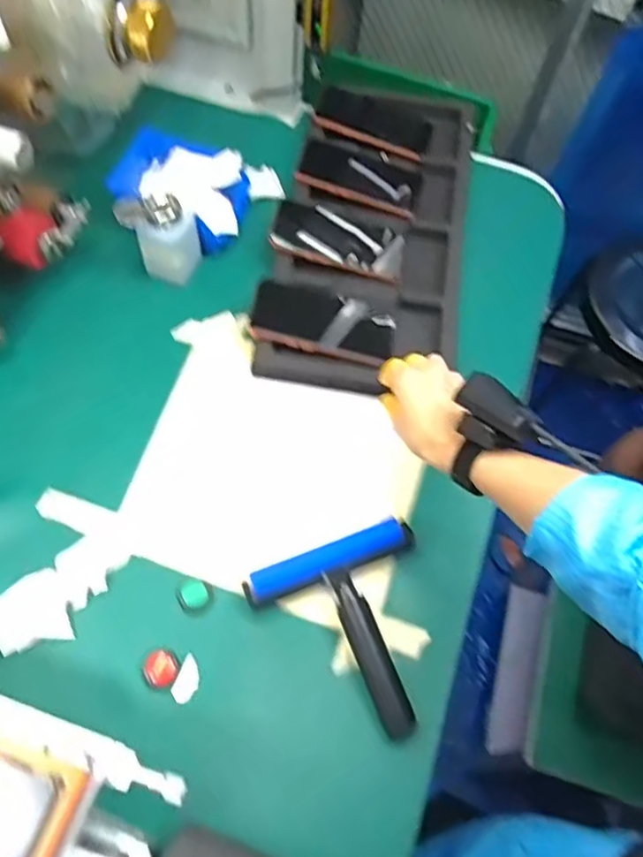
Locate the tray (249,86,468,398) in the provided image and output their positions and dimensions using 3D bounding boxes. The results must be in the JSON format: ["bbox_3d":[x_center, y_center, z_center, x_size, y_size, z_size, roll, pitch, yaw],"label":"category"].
[{"bbox_3d":[0.064,-0.242,0.793,0.212,0.032,0.446,14,64,3],"label":"tray"}]

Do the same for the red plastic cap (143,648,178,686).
[{"bbox_3d":[-0.143,0.213,0.594,0.028,0.009,0.031,-29,68,-18],"label":"red plastic cap"}]

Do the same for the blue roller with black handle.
[{"bbox_3d":[0.034,0.186,0.603,0.167,0.042,0.177,-19,65,-13],"label":"blue roller with black handle"}]

